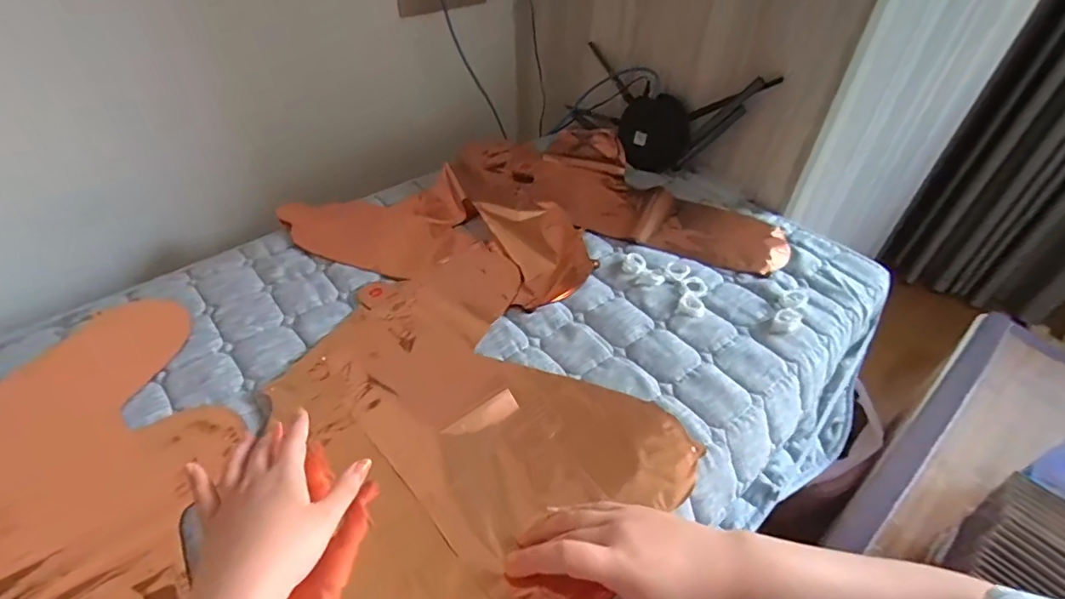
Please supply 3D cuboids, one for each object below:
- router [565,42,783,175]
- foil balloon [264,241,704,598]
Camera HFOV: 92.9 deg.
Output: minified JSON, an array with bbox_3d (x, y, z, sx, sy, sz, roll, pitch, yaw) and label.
[{"bbox_3d":[0.182,-0.294,0.786,0.061,0.155,0.326,-31,55,-28],"label":"router"},{"bbox_3d":[-0.085,0.139,0.461,0.382,0.022,0.428,-29,54,-26],"label":"foil balloon"}]

